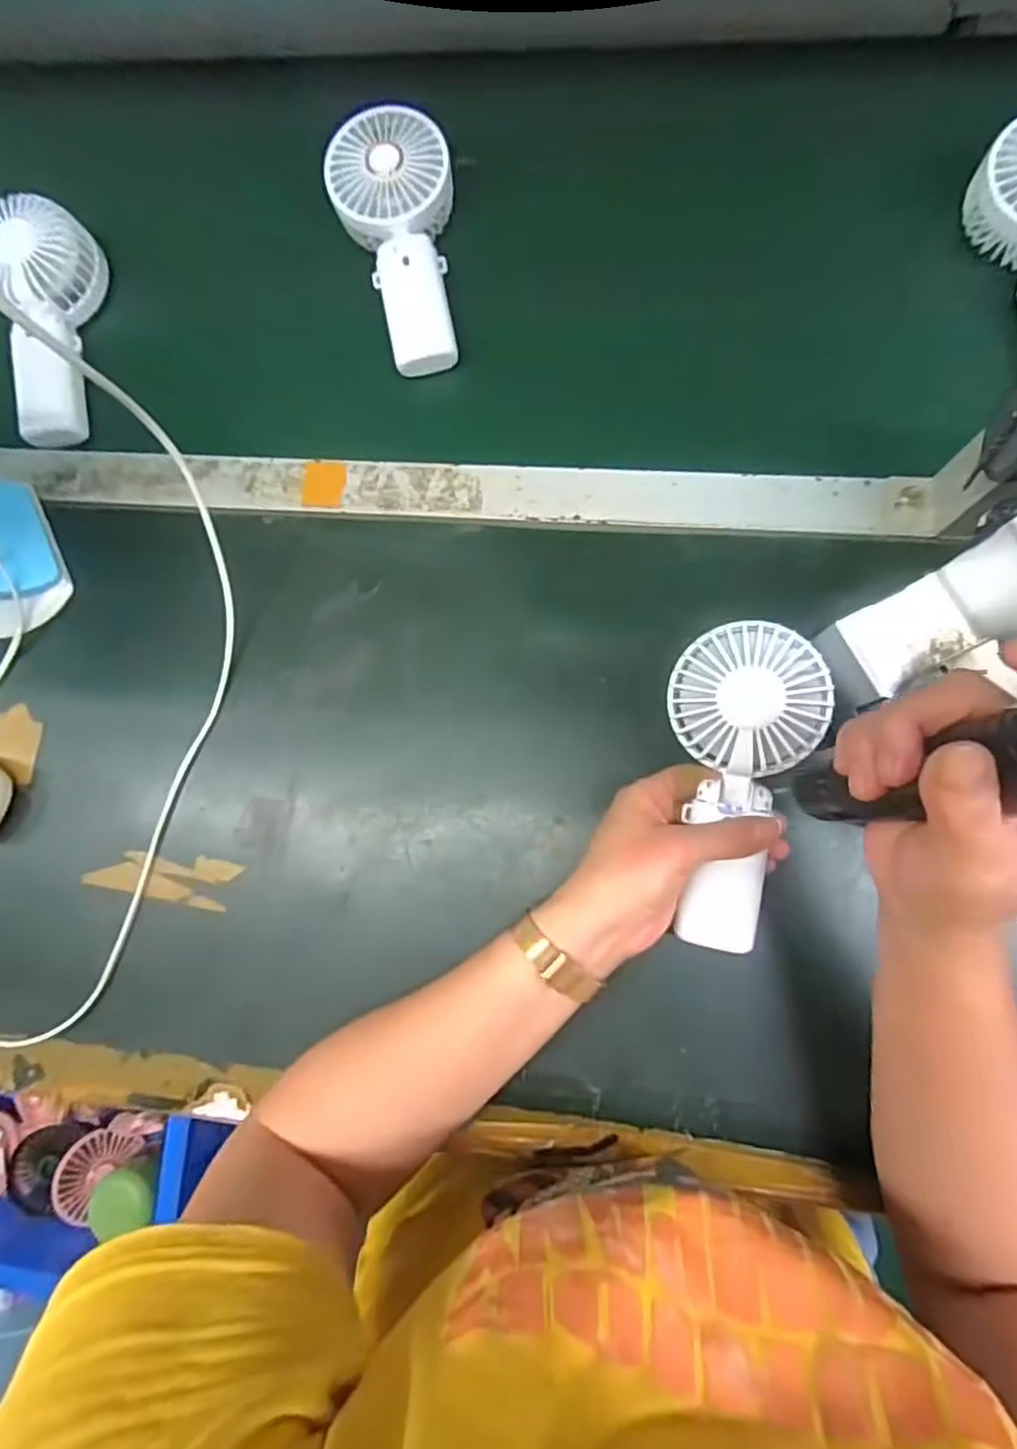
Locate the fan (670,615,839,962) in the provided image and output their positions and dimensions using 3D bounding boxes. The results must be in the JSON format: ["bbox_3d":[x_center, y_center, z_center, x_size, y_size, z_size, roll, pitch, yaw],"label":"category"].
[{"bbox_3d":[0.130,0.035,0.372,0.077,0.031,0.177,5,95,4],"label":"fan"}]

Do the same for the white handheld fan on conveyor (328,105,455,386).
[{"bbox_3d":[-0.073,-0.345,0.473,0.083,0.034,0.185,-14,82,1],"label":"white handheld fan on conveyor"}]

